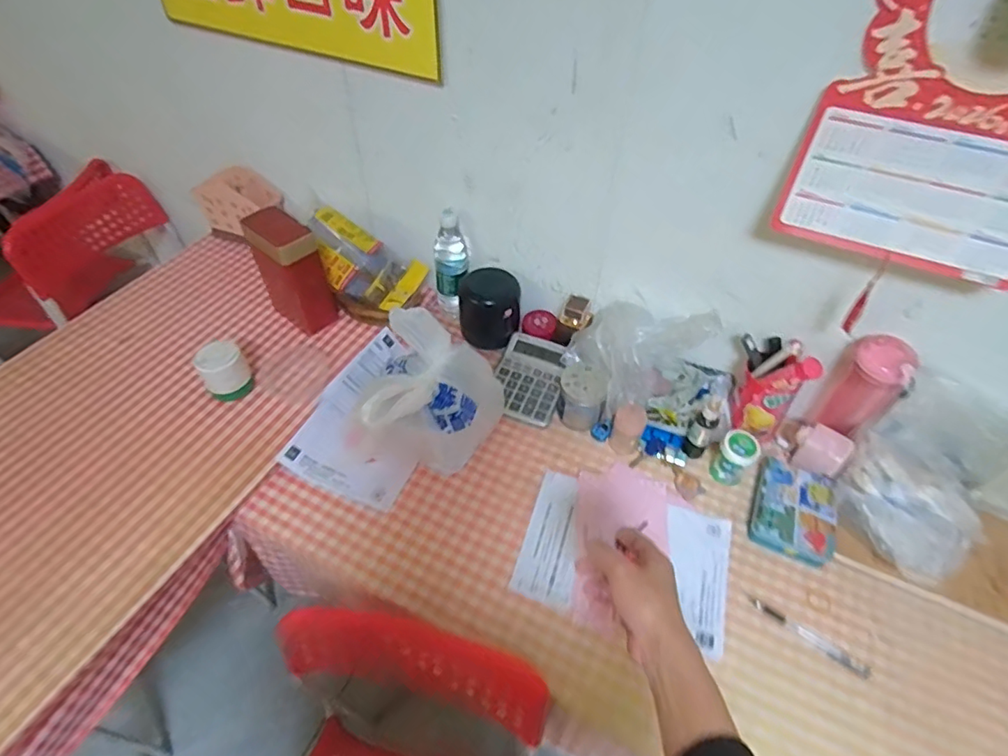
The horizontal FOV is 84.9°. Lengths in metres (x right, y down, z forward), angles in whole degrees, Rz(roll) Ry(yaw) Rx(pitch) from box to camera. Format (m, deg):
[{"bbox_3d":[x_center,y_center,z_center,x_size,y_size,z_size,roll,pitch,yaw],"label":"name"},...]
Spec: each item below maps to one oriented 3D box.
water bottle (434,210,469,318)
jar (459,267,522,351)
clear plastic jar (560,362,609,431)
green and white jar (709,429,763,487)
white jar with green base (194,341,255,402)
[{"bbox_3d":[-0.104,-0.216,1.082,0.061,0.213,0.061,2,49,0],"label":"water bottle"},{"bbox_3d":[-0.026,-0.135,1.066,0.111,0.100,0.114,1,49,-1],"label":"jar"},{"bbox_3d":[0.135,0.027,0.954,0.074,0.094,0.085,8,49,5],"label":"clear plastic jar"},{"bbox_3d":[0.366,0.130,0.877,0.054,0.094,0.056,1,49,-1],"label":"green and white jar"},{"bbox_3d":[-0.484,-0.009,0.956,0.072,0.099,0.058,-31,57,-26],"label":"white jar with green base"}]

